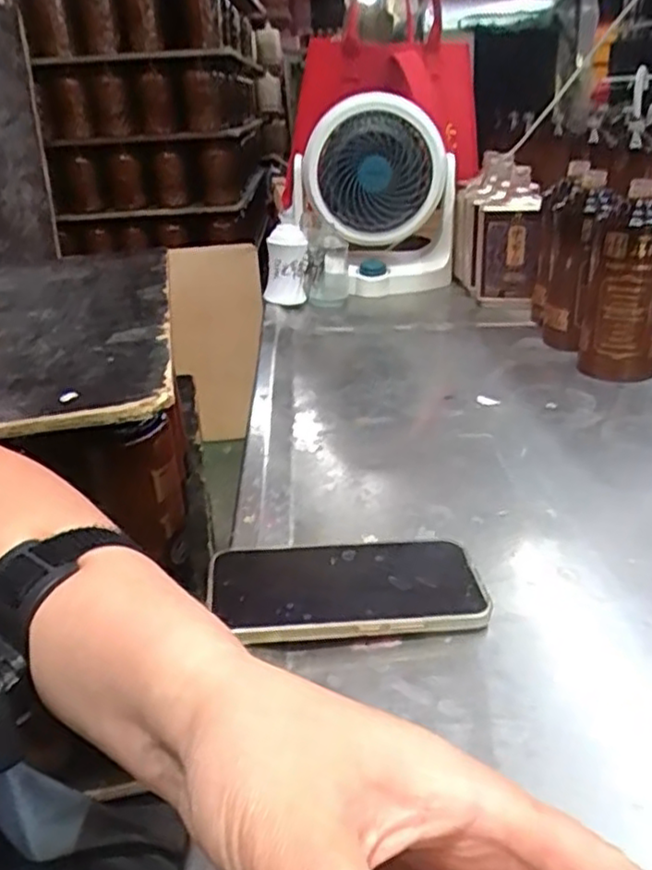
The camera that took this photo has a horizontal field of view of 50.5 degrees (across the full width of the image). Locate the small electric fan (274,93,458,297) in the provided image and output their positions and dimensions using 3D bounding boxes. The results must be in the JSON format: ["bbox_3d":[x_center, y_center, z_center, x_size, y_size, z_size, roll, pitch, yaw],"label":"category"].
[{"bbox_3d":[0.068,-0.332,1.010,0.236,0.277,0.161,0,26,7],"label":"small electric fan"}]

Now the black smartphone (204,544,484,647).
[{"bbox_3d":[0.012,0.094,0.407,0.156,0.017,0.083,-2,25,-1],"label":"black smartphone"}]

